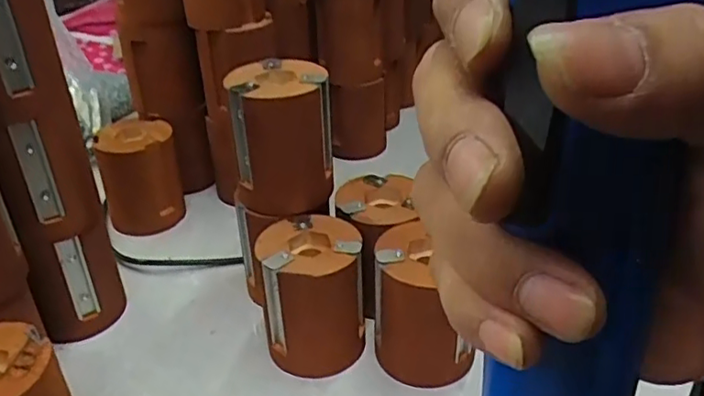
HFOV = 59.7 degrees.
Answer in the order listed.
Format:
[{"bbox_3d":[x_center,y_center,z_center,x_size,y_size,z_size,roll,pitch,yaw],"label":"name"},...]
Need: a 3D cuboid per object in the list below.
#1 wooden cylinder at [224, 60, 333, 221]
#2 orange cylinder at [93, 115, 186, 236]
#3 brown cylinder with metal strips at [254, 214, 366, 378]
[{"bbox_3d":[-0.056,-0.049,0.492,0.078,0.103,0.077,-4,32,-6],"label":"wooden cylinder"},{"bbox_3d":[-0.225,-0.026,0.655,0.078,0.098,0.082,-13,33,-18],"label":"orange cylinder"},{"bbox_3d":[-0.030,0.078,0.475,0.074,0.106,0.081,-5,31,-6],"label":"brown cylinder with metal strips"}]

